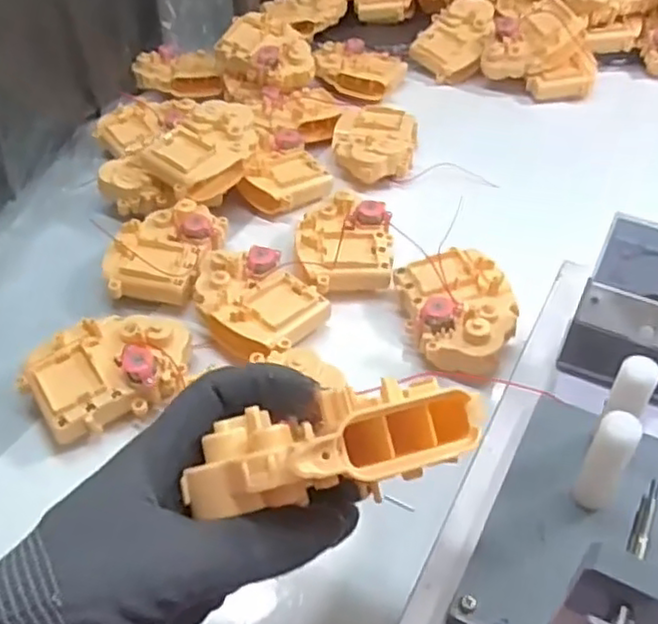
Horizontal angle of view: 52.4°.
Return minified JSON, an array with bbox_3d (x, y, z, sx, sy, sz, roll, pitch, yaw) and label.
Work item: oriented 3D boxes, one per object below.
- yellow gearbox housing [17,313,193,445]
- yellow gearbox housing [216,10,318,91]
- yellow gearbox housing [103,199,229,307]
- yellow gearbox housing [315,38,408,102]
[{"bbox_3d":[-0.132,0.038,0.411,0.097,0.033,0.076,-23,48,-19],"label":"yellow gearbox housing"},{"bbox_3d":[-0.060,-0.260,0.678,0.101,0.050,0.070,23,50,23],"label":"yellow gearbox housing"},{"bbox_3d":[-0.123,-0.044,0.507,0.076,0.039,0.094,5,45,8],"label":"yellow gearbox housing"},{"bbox_3d":[0.035,-0.262,0.719,0.090,0.034,0.067,11,46,13],"label":"yellow gearbox housing"}]

